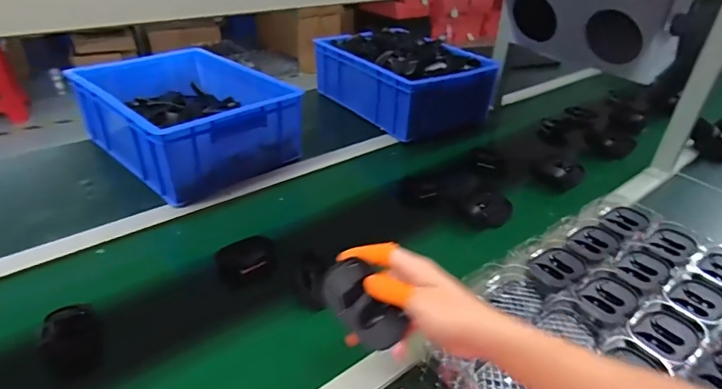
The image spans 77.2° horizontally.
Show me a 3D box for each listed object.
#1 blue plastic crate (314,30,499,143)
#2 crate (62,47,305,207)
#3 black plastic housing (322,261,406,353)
[{"bbox_3d":[0.113,-0.310,1.195,0.313,0.152,0.394,-24,42,-35],"label":"blue plastic crate"},{"bbox_3d":[-0.356,-0.154,0.940,0.394,0.165,0.305,29,41,33],"label":"crate"},{"bbox_3d":[0.001,0.105,0.431,0.046,0.023,0.086,-39,80,-12],"label":"black plastic housing"}]

